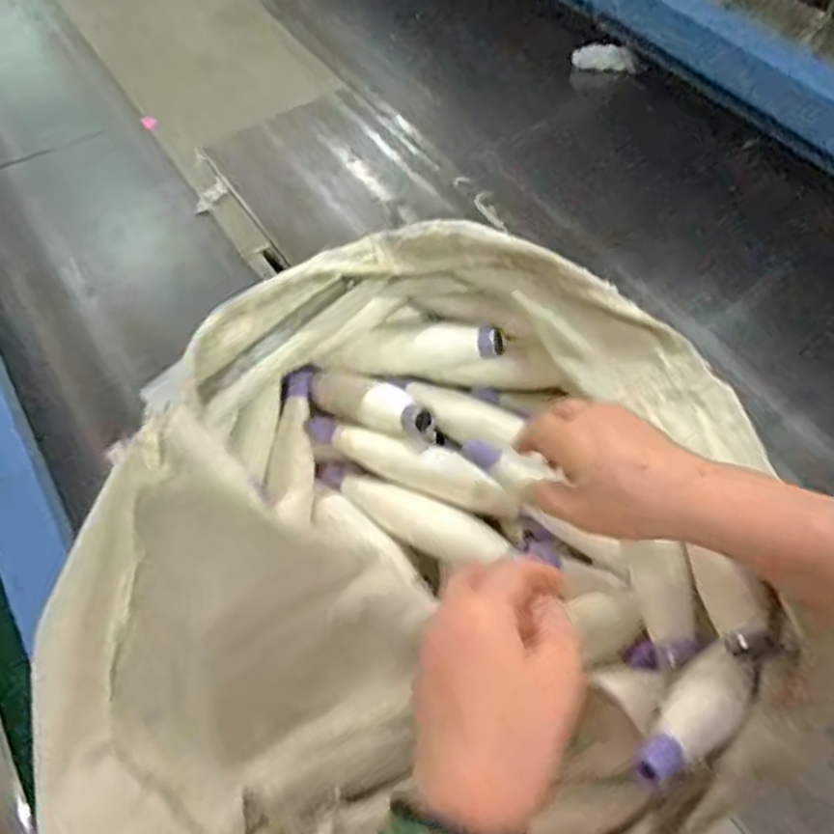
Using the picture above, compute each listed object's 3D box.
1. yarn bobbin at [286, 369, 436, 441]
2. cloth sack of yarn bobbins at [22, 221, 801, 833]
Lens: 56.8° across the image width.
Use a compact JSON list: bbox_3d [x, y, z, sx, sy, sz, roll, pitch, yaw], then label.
[{"bbox_3d":[-0.044,-0.013,0.644,0.147,0.043,0.038,17,54,40],"label":"yarn bobbin"},{"bbox_3d":[-0.018,0.071,0.474,0.454,0.227,0.434,-19,53,-9],"label":"cloth sack of yarn bobbins"}]

